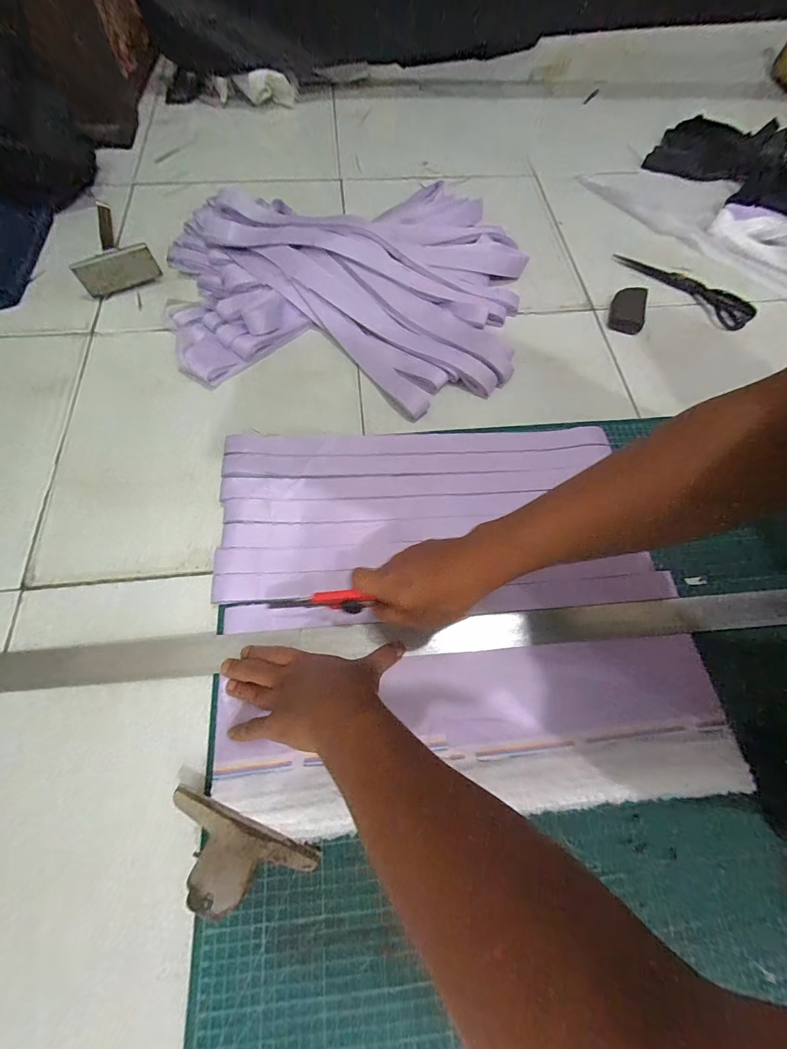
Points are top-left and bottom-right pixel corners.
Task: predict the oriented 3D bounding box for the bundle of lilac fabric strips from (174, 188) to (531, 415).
[{"bbox_3d":[-0.070,-0.398,0.600,0.541,0.073,0.447,9,67,1],"label":"bundle of lilac fabric strips"}]

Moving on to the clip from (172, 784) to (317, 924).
[{"bbox_3d":[-0.140,0.286,0.333,0.137,0.045,0.058,23,68,6],"label":"clip"}]

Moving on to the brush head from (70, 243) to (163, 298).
[{"bbox_3d":[-0.424,-0.391,0.598,0.111,0.052,0.017,-24,71,-12],"label":"brush head"}]

